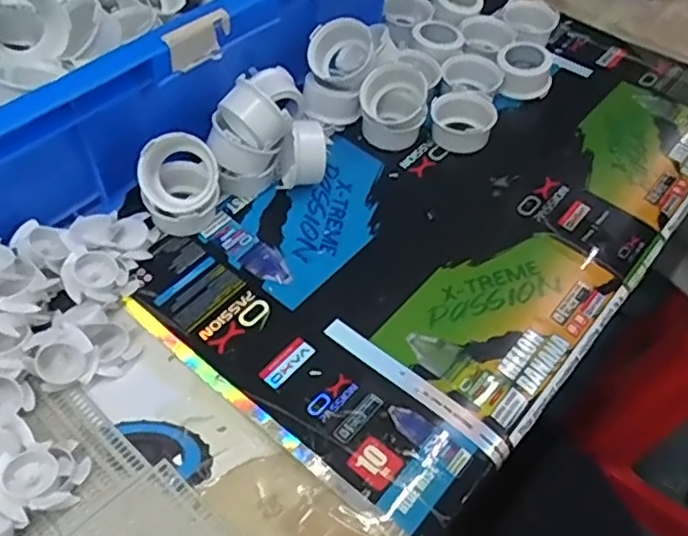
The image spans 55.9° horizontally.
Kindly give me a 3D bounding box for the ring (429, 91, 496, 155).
[{"bbox_3d":[0.100,-0.123,0.551,0.052,0.029,0.052,2,53,-2],"label":"ring"}]

